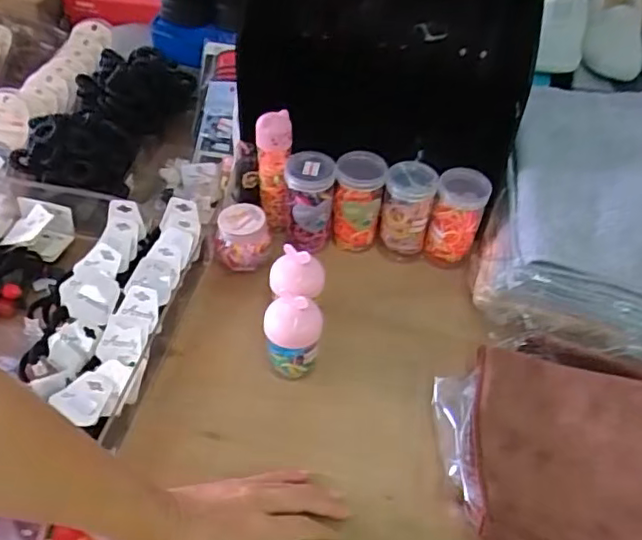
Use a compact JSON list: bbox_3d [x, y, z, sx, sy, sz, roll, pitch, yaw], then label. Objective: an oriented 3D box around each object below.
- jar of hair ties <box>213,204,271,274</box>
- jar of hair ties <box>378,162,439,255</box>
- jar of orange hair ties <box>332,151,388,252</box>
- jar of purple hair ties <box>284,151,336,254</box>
[{"bbox_3d":[-0.089,-0.037,0.685,0.059,0.057,0.049,-4,48,-7],"label":"jar of hair ties"},{"bbox_3d":[0.097,-0.069,0.694,0.054,0.099,0.054,2,47,-2],"label":"jar of hair ties"},{"bbox_3d":[0.042,-0.076,0.696,0.053,0.108,0.047,9,48,5],"label":"jar of orange hair ties"},{"bbox_3d":[-0.013,-0.072,0.693,0.053,0.117,0.048,0,47,-3],"label":"jar of purple hair ties"}]

